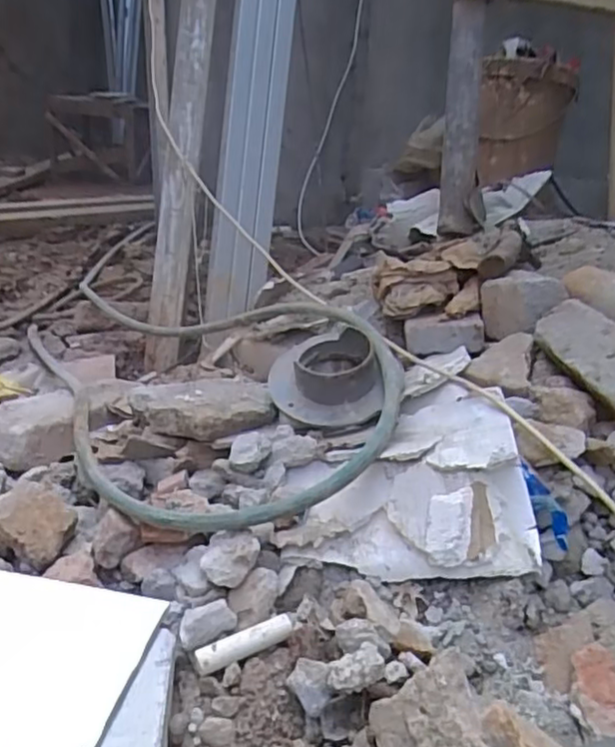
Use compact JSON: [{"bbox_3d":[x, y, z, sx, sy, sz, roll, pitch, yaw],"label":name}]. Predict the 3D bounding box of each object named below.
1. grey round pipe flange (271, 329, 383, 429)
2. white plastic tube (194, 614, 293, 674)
[{"bbox_3d":[0.022,0.001,0.862,0.144,0.085,0.147,1,24,-2],"label":"grey round pipe flange"},{"bbox_3d":[-0.058,0.250,0.606,0.092,0.016,0.020,-11,27,-28],"label":"white plastic tube"}]

